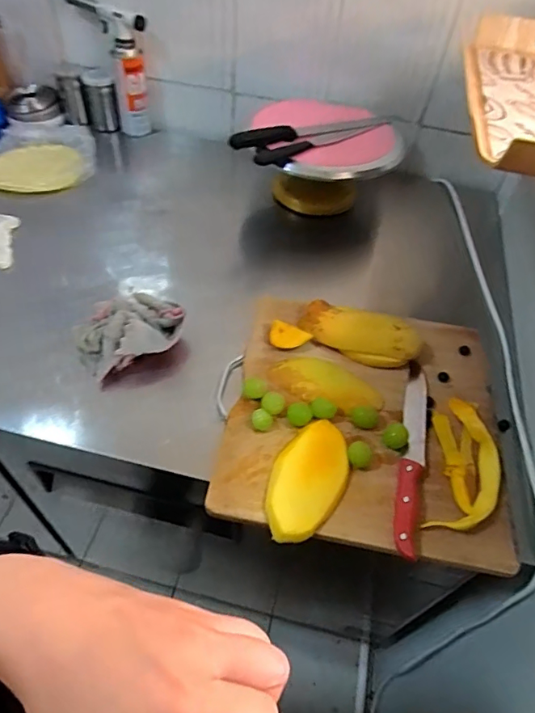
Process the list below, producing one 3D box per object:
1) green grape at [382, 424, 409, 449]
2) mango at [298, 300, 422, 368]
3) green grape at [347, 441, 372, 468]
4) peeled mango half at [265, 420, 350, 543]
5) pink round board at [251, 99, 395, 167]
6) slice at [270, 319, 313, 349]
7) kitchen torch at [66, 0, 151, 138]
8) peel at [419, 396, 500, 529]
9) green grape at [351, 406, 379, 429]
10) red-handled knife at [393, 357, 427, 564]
[{"bbox_3d":[0.156,0.098,0.575,0.028,0.021,0.032,28,53,17],"label":"green grape"},{"bbox_3d":[0.130,-0.035,0.672,0.171,0.056,0.084,20,51,11],"label":"mango"},{"bbox_3d":[0.107,0.118,0.551,0.027,0.030,0.025,3,50,-3],"label":"green grape"},{"bbox_3d":[0.046,0.138,0.533,0.078,0.024,0.140,19,51,10],"label":"peeled mango half"},{"bbox_3d":[0.105,-0.411,0.875,0.231,0.035,0.218,2,55,-3],"label":"pink round board"},{"bbox_3d":[0.032,-0.029,0.663,0.055,0.018,0.036,12,50,4],"label":"slice"},{"bbox_3d":[-0.318,-0.587,0.993,0.144,0.254,0.059,32,54,20],"label":"kitchen torch"},{"bbox_3d":[0.235,0.125,0.562,0.078,0.017,0.178,16,50,7],"label":"peel"},{"bbox_3d":[0.122,0.075,0.591,0.032,0.020,0.026,16,50,7],"label":"green grape"},{"bbox_3d":[0.177,0.107,0.573,0.028,0.022,0.270,15,50,7],"label":"red-handled knife"}]

